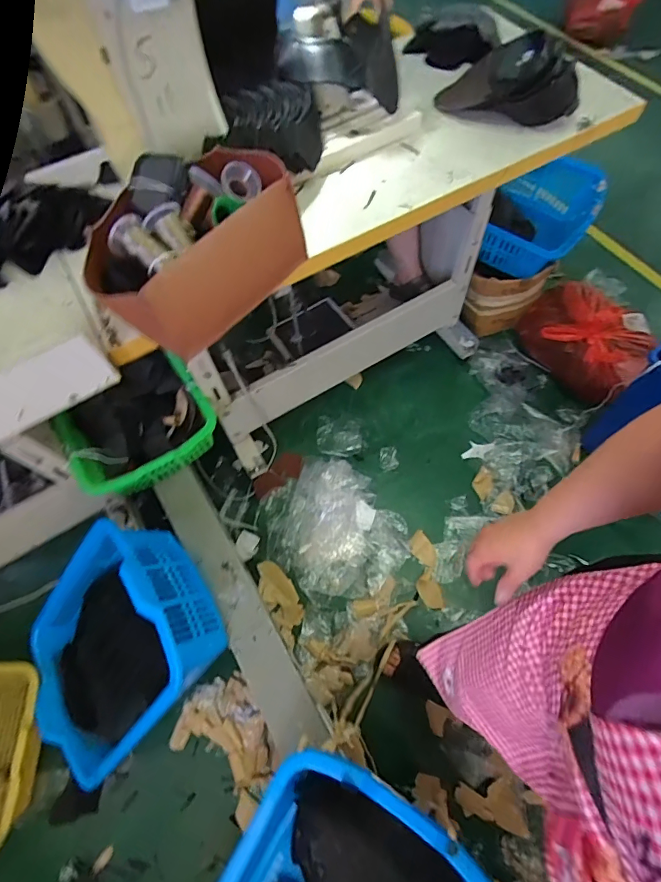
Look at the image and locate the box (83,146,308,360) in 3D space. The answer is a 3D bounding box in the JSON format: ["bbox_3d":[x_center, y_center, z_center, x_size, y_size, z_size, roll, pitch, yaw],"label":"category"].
[{"bbox_3d":[-0.225,-0.314,0.734,0.332,0.169,0.236,-38,68,-14],"label":"box"}]

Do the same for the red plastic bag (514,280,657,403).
[{"bbox_3d":[0.830,-0.333,1.460,0.410,0.225,0.301,34,71,18],"label":"red plastic bag"}]

